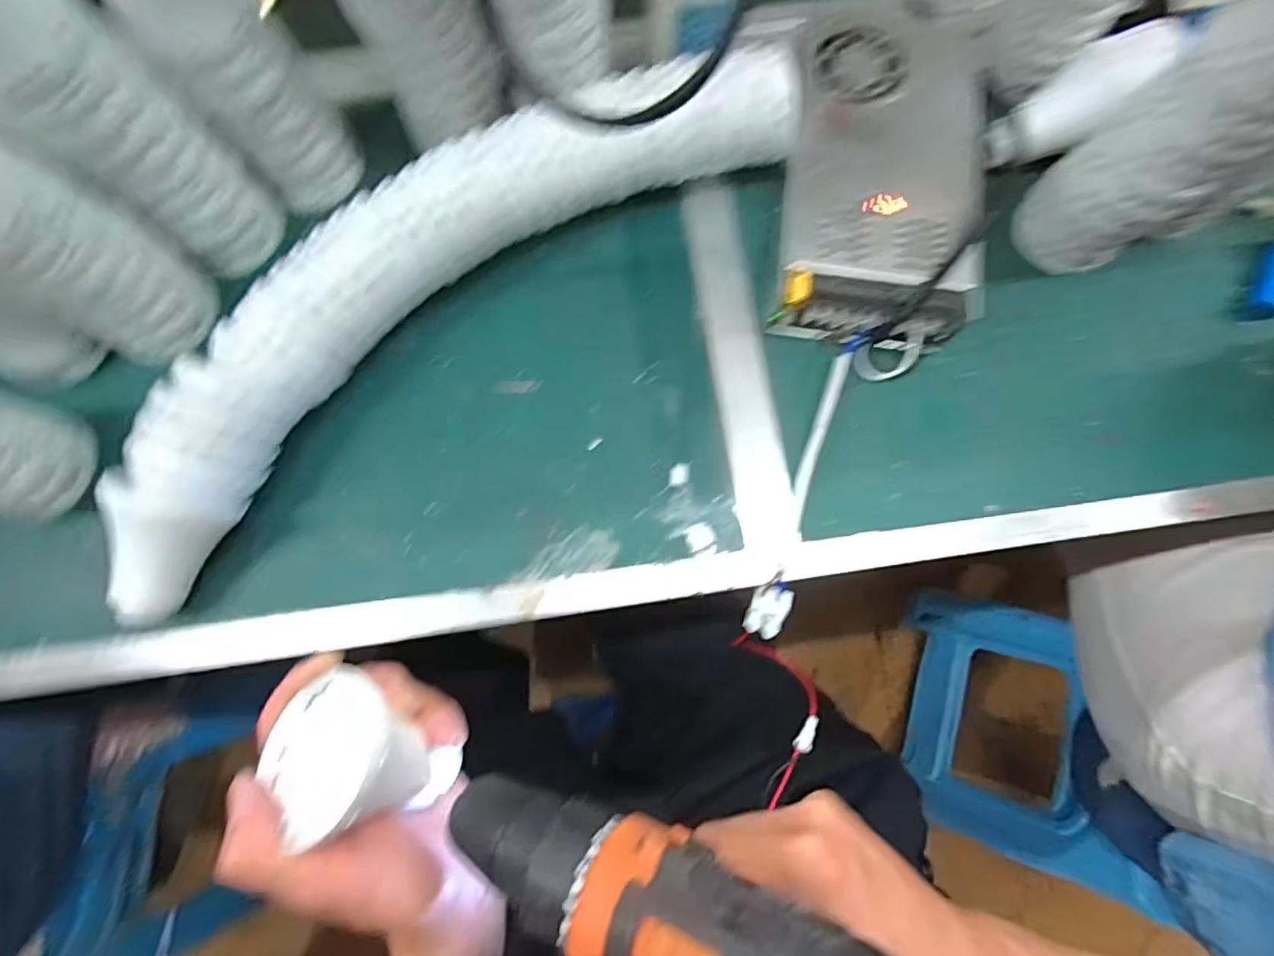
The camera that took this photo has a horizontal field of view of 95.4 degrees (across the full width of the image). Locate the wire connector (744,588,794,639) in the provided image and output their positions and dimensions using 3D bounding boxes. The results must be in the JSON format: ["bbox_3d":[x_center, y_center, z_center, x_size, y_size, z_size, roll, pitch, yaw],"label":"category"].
[{"bbox_3d":[0.080,0.082,0.355,0.023,0.006,0.032,21,101,14],"label":"wire connector"}]

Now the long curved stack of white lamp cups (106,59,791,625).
[{"bbox_3d":[-0.120,-0.117,0.350,0.504,0.068,0.120,-37,81,-7],"label":"long curved stack of white lamp cups"}]

